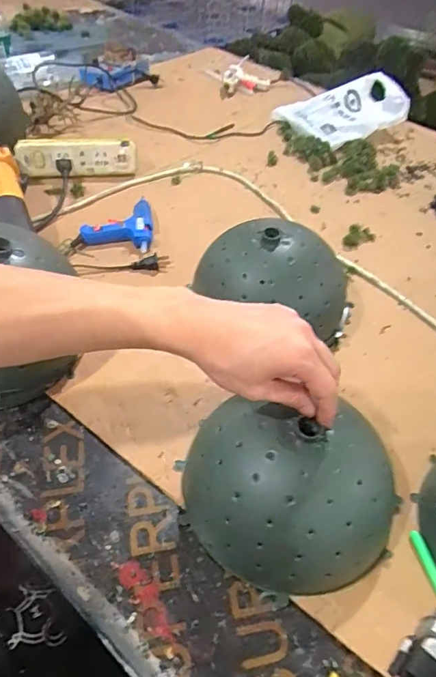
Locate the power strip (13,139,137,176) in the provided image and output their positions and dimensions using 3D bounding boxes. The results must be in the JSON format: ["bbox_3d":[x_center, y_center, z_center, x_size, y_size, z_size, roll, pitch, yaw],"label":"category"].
[{"bbox_3d":[-0.244,-0.315,0.828,0.198,0.063,0.029,-3,49,-9],"label":"power strip"}]

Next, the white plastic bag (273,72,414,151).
[{"bbox_3d":[0.278,-0.512,1.049,0.244,0.088,0.172,-23,54,-25],"label":"white plastic bag"}]

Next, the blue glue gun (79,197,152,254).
[{"bbox_3d":[-0.156,-0.181,0.745,0.103,0.027,0.108,1,48,-6],"label":"blue glue gun"}]

